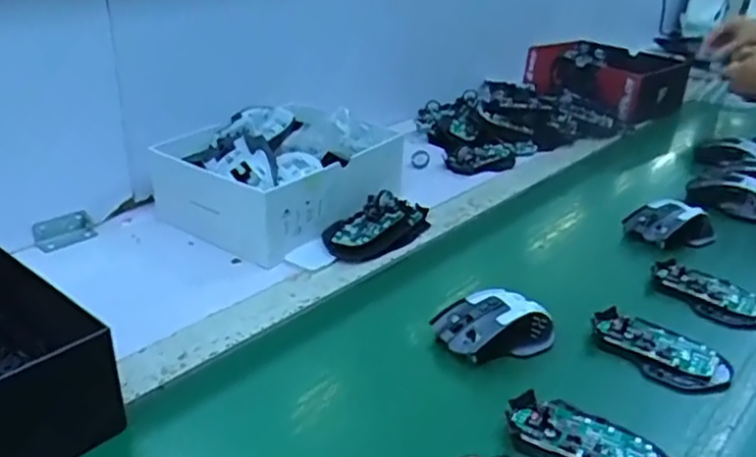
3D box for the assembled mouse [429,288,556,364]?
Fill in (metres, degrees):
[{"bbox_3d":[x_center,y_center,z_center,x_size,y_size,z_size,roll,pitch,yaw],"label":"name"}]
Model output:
[{"bbox_3d":[0.103,0.082,0.582,0.105,0.037,0.056,-5,28,-13],"label":"assembled mouse"}]

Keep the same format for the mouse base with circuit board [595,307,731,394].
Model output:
[{"bbox_3d":[0.239,0.101,0.577,0.112,0.022,0.064,20,32,32],"label":"mouse base with circuit board"}]

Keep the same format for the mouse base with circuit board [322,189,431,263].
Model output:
[{"bbox_3d":[0.003,-0.009,0.755,0.079,0.039,0.146,24,34,37],"label":"mouse base with circuit board"}]

